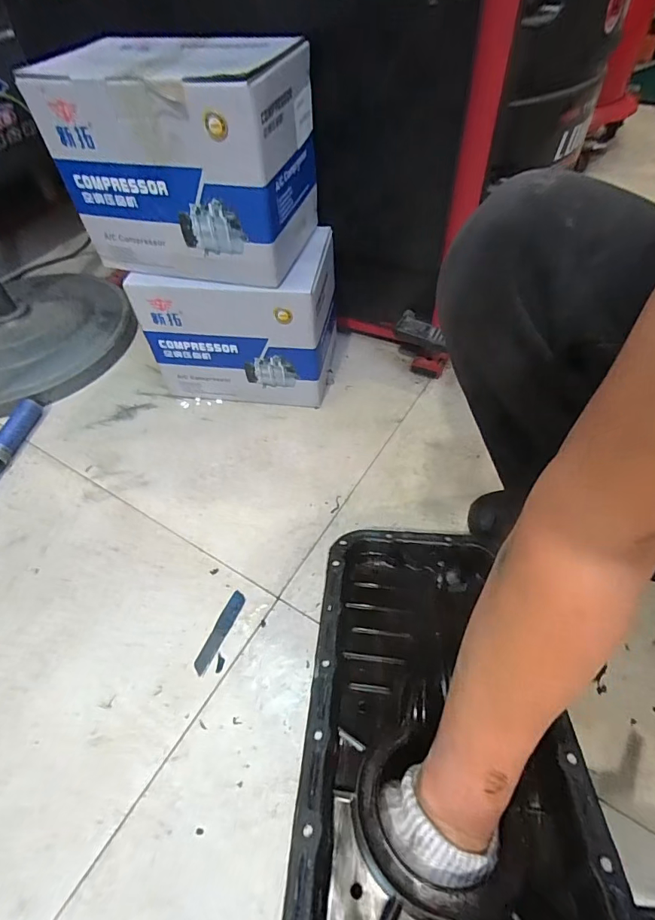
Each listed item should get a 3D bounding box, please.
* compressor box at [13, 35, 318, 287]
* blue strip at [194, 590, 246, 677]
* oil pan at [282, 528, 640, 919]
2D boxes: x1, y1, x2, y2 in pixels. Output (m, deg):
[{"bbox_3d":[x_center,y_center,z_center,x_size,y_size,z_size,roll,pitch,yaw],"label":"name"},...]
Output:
[{"bbox_3d":[-0.174,-0.392,0.577,0.273,0.212,0.188,10,54,12],"label":"compressor box"},{"bbox_3d":[-0.130,0.205,0.530,0.022,0.004,0.099,18,55,17],"label":"blue strip"},{"bbox_3d":[0.092,0.234,0.397,0.211,0.099,0.389,3,33,4],"label":"oil pan"}]

